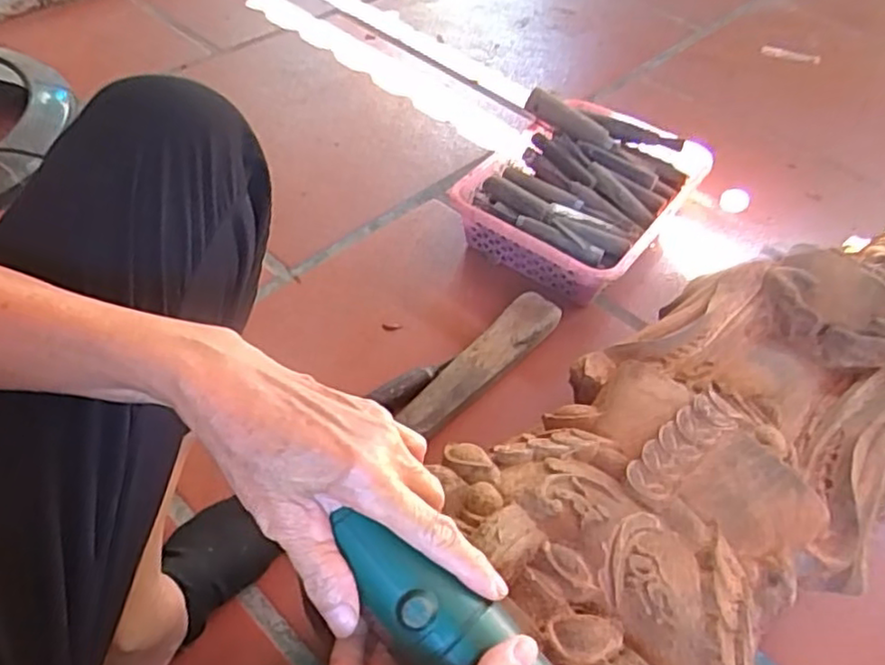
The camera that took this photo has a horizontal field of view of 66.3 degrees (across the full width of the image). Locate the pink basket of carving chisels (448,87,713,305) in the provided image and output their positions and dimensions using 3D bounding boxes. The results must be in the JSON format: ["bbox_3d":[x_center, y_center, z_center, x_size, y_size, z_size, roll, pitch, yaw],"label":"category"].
[{"bbox_3d":[0.179,-0.183,0.893,0.240,0.109,0.302,31,55,20],"label":"pink basket of carving chisels"}]

